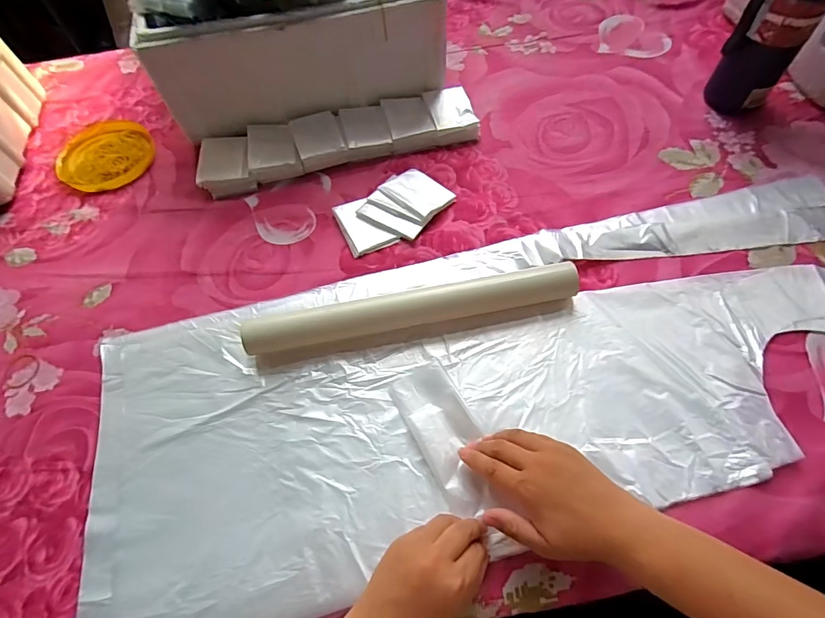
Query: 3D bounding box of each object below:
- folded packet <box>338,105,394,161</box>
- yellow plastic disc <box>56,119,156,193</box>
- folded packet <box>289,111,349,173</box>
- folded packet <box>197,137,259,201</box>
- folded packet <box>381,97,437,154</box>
[{"bbox_3d":[-0.069,-0.263,0.609,0.062,0.007,0.087,-13,62,-4],"label":"folded packet"},{"bbox_3d":[-0.458,-0.233,0.635,0.131,0.015,0.144,-1,62,3],"label":"yellow plastic disc"},{"bbox_3d":[-0.134,-0.242,0.608,0.064,0.031,0.082,-18,63,-6],"label":"folded packet"},{"bbox_3d":[-0.264,-0.198,0.594,0.076,0.034,0.074,-14,62,-4],"label":"folded packet"},{"bbox_3d":[-0.005,-0.272,0.621,0.064,0.027,0.090,-14,62,-4],"label":"folded packet"}]

